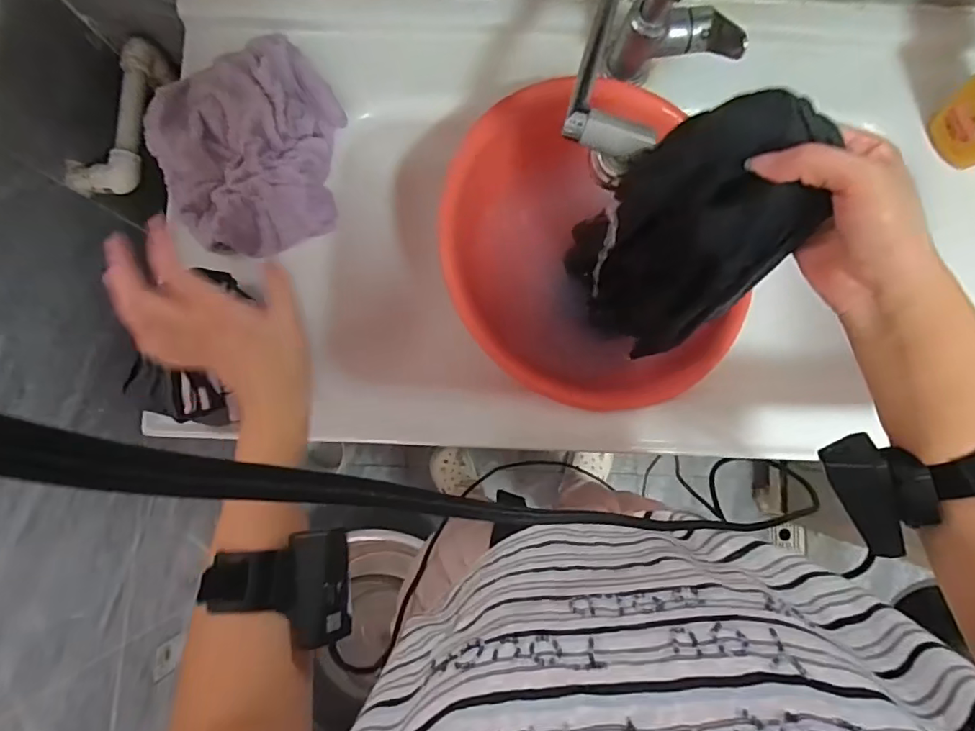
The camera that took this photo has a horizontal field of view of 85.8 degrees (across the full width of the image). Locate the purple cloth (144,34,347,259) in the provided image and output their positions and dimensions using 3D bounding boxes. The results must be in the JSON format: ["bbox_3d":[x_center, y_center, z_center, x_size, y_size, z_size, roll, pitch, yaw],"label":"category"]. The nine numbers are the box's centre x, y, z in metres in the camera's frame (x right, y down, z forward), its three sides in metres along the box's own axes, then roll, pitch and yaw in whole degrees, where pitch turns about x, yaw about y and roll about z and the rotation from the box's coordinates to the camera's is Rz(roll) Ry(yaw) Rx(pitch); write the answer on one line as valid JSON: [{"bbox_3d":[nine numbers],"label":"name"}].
[{"bbox_3d":[-0.262,-0.237,0.587,0.202,0.044,0.215,-23,84,-2],"label":"purple cloth"}]

